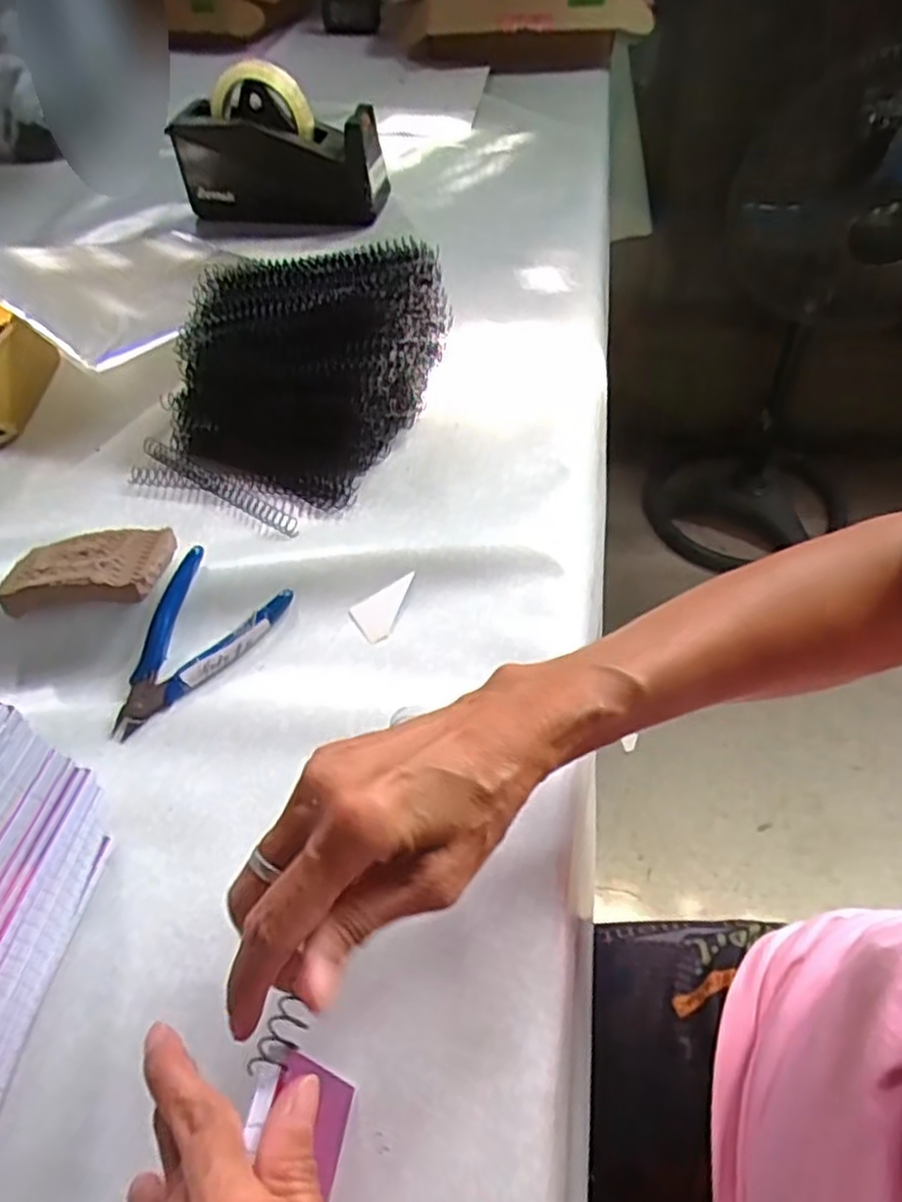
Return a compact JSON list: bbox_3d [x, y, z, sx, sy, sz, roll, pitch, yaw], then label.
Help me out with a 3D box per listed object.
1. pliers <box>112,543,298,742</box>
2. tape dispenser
[{"bbox_3d":[-0.152,0.025,0.426,0.070,0.017,0.113,18,54,19],"label":"pliers"},{"bbox_3d":[-0.184,-0.474,0.775,0.218,0.106,0.064,6,51,10],"label":"tape dispenser"}]

